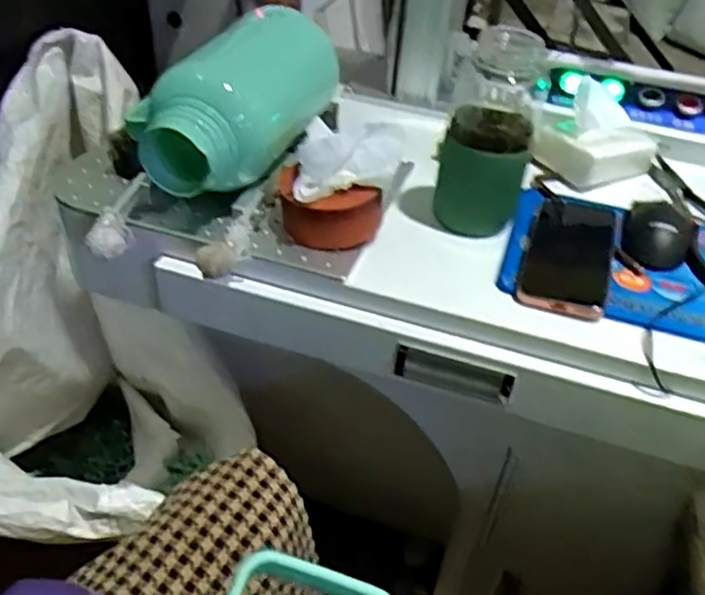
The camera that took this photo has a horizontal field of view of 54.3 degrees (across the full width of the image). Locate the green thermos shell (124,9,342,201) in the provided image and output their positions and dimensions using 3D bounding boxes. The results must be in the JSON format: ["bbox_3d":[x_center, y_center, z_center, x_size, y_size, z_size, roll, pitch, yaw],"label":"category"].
[{"bbox_3d":[-0.118,-0.215,0.745,0.130,0.140,0.310,21,42,19],"label":"green thermos shell"}]

